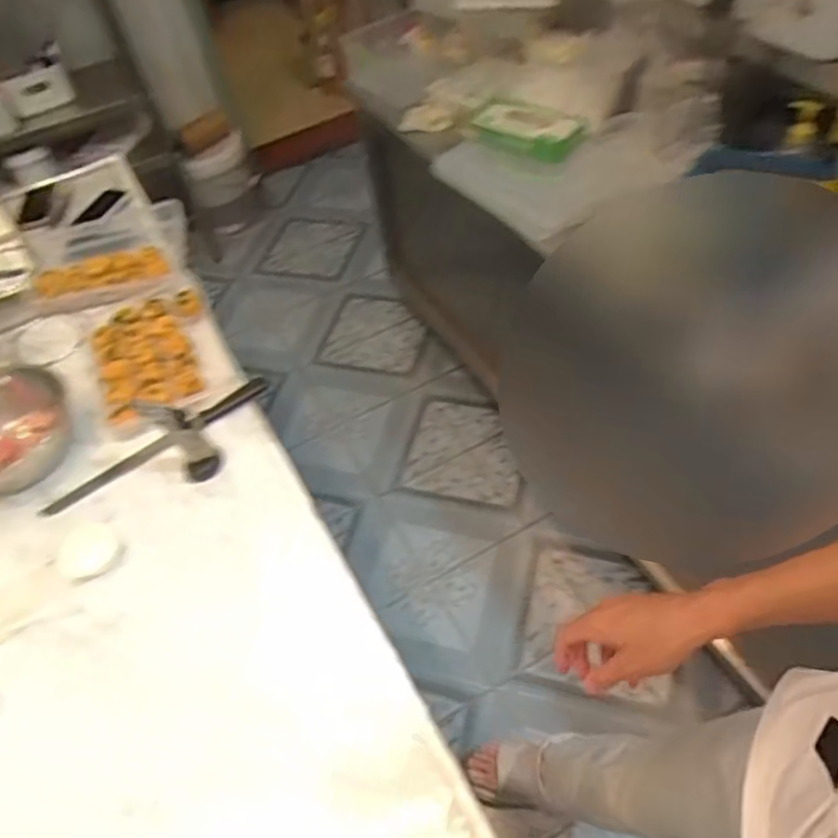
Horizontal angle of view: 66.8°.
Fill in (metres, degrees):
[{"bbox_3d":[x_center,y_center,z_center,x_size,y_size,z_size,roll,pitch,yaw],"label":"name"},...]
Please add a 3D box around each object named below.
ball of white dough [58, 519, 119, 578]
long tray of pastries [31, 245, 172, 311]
[{"bbox_3d":[-0.433,0.173,0.832,0.068,0.033,0.072,-1,52,1],"label":"ball of white dough"},{"bbox_3d":[-0.566,-0.253,1.139,0.237,0.049,0.090,-9,52,-5],"label":"long tray of pastries"}]

